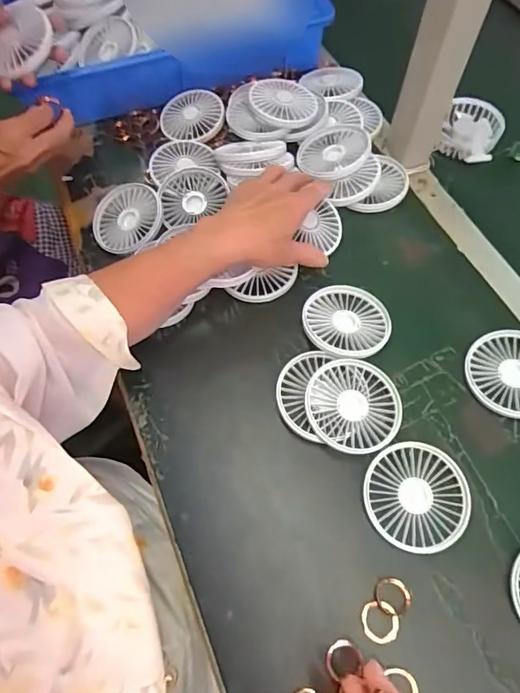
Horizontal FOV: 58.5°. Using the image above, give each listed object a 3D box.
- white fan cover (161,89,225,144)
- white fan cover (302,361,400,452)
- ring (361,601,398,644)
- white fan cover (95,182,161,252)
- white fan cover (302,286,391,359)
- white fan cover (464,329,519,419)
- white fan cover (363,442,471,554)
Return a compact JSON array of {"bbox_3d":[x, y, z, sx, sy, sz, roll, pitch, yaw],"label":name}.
[{"bbox_3d":[-0.090,-0.305,0.620,0.083,0.017,0.085,-6,64,-1],"label":"white fan cover"},{"bbox_3d":[0.086,0.054,0.431,0.084,0.012,0.088,40,71,19],"label":"white fan cover"},{"bbox_3d":[0.093,0.215,0.362,0.027,0.006,0.028,-1,63,1],"label":"ring"},{"bbox_3d":[-0.158,-0.153,0.551,0.085,0.015,0.092,-42,65,-3],"label":"white fan cover"},{"bbox_3d":[0.088,-0.026,0.473,0.086,0.020,0.085,22,66,12],"label":"white fan cover"},{"bbox_3d":[0.244,0.028,0.446,0.084,0.021,0.086,13,64,7],"label":"white fan cover"},{"bbox_3d":[0.136,0.129,0.401,0.088,0.010,0.086,6,64,4],"label":"white fan cover"}]

